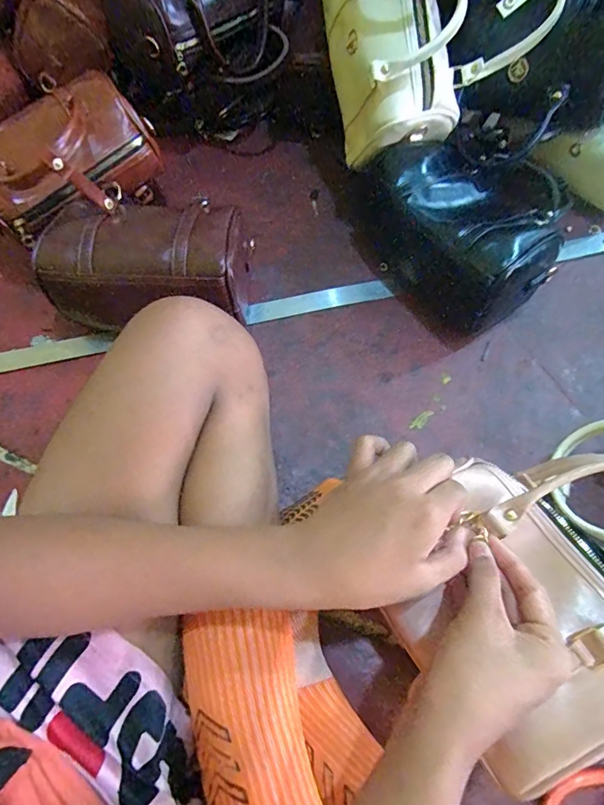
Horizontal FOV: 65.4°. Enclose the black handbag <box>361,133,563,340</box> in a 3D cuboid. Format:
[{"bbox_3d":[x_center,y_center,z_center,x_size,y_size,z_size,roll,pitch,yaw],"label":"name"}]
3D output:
[{"bbox_3d":[0.190,-0.223,0.587,0.146,0.123,0.247,-27,67,-11],"label":"black handbag"}]

